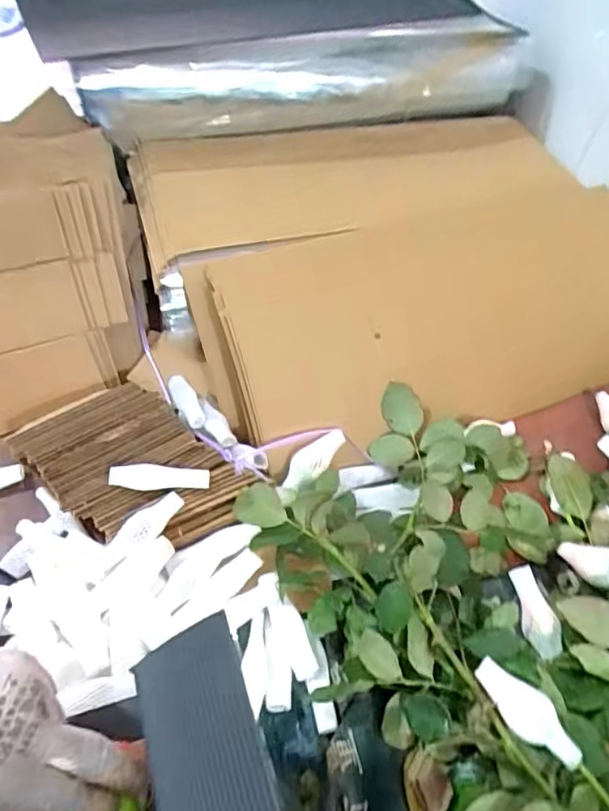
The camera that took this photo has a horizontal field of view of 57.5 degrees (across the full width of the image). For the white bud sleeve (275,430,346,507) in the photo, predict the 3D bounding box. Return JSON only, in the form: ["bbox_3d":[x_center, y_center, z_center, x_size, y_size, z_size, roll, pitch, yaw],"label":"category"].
[{"bbox_3d":[0.006,0.058,0.558,0.031,0.014,0.092,37,72,20],"label":"white bud sleeve"}]

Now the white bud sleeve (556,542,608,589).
[{"bbox_3d":[0.280,0.151,0.513,0.033,0.027,0.089,-23,20,-21],"label":"white bud sleeve"}]

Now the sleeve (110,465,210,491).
[{"bbox_3d":[-0.137,0.069,0.528,0.090,0.018,0.022,-3,54,-8],"label":"sleeve"}]

